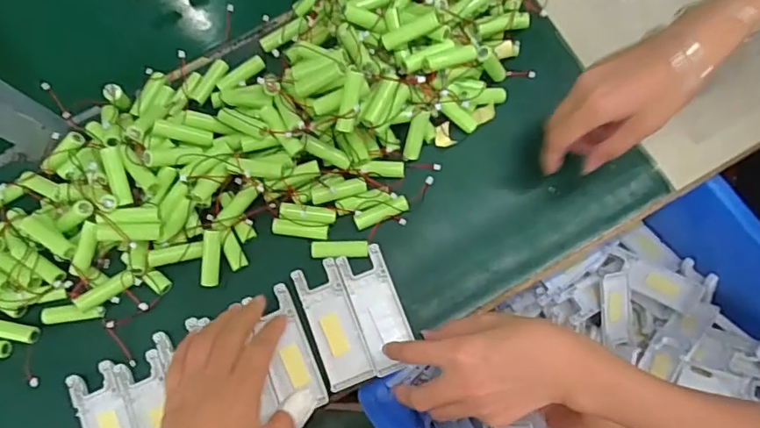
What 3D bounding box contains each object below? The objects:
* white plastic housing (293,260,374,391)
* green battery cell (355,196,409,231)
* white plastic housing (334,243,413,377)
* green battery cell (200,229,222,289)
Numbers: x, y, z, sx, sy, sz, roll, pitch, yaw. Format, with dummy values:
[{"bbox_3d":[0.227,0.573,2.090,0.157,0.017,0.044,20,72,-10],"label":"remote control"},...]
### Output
[{"bbox_3d":[-0.040,0.093,0.448,0.038,0.012,0.105,-21,80,-4],"label":"white plastic housing"},{"bbox_3d":[0.002,-0.001,0.470,0.050,0.014,0.013,-24,81,-4],"label":"green battery cell"},{"bbox_3d":[-0.002,0.081,0.452,0.041,0.016,0.104,-20,80,-4],"label":"white plastic housing"},{"bbox_3d":[-0.147,0.039,0.460,0.015,0.014,0.048,5,80,1],"label":"green battery cell"}]

